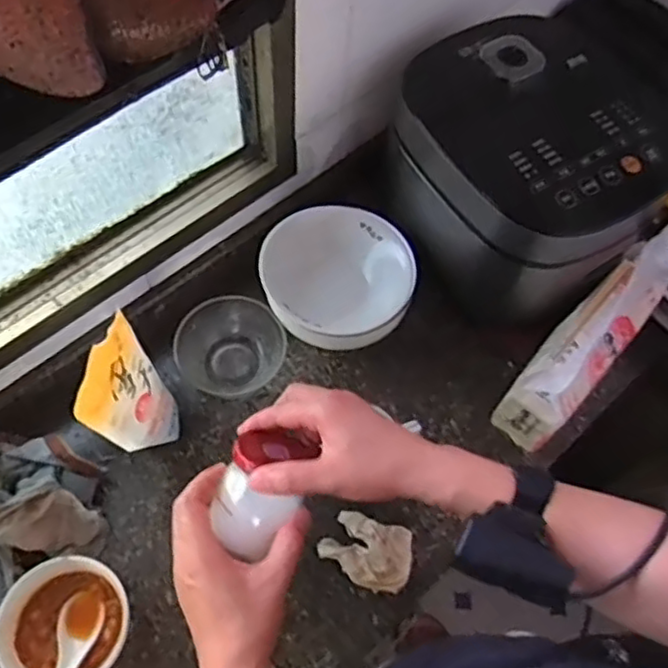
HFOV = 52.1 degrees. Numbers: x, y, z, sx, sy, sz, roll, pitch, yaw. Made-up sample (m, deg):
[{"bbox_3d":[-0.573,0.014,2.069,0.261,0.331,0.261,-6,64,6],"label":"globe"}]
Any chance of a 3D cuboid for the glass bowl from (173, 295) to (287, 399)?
[{"bbox_3d":[-0.121,0.015,0.792,0.115,0.057,0.099,-28,67,-17],"label":"glass bowl"}]

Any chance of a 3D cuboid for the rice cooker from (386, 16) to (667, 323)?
[{"bbox_3d":[0.206,-0.175,0.801,0.217,0.258,0.284,-35,69,-20],"label":"rice cooker"}]

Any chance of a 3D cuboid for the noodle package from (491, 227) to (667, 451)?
[{"bbox_3d":[0.290,0.007,0.774,0.066,0.150,0.253,40,67,16],"label":"noodle package"}]

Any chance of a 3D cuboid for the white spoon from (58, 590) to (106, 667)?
[{"bbox_3d":[-0.240,0.293,0.622,0.041,0.020,0.121,3,33,-2],"label":"white spoon"}]

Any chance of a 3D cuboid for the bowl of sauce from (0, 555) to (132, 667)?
[{"bbox_3d":[-0.250,0.275,0.644,0.113,0.055,0.109,2,62,-3],"label":"bowl of sauce"}]

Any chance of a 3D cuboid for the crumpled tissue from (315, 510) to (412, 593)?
[{"bbox_3d":[0.034,0.225,0.711,0.094,0.022,0.068,12,62,3],"label":"crumpled tissue"}]

